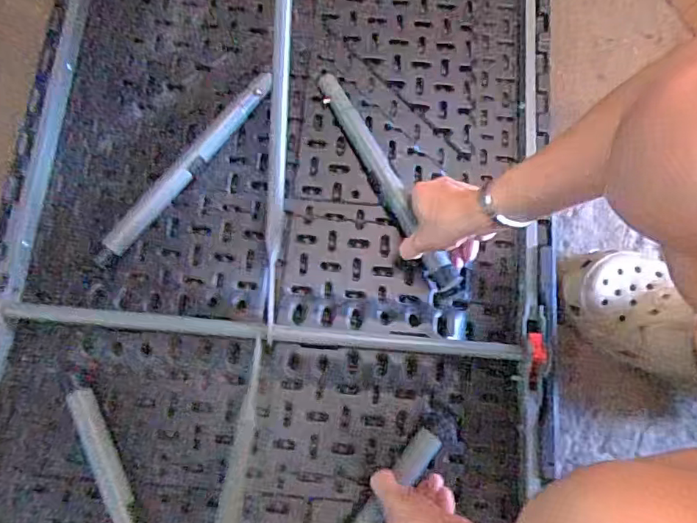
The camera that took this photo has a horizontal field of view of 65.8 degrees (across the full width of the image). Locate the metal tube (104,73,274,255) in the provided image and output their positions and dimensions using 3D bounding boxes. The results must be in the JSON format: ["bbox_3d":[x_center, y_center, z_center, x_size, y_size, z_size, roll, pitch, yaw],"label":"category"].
[{"bbox_3d":[-0.181,-0.118,0.625,0.028,0.019,0.270,40,78,9],"label":"metal tube"}]

